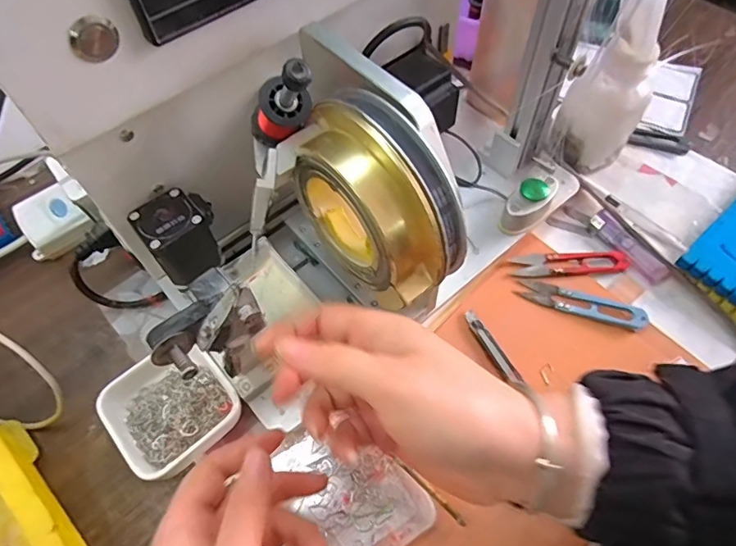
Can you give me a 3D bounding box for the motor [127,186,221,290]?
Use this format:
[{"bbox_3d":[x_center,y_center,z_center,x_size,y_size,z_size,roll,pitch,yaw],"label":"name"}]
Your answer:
[{"bbox_3d":[-0.134,-0.026,0.356,0.050,0.048,0.049,-39,66,-19],"label":"motor"}]

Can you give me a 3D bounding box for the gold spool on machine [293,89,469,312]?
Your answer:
[{"bbox_3d":[0.004,-0.038,0.271,0.045,0.092,0.103,-37,65,-18],"label":"gold spool on machine"}]

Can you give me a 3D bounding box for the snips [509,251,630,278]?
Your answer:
[{"bbox_3d":[0.175,-0.008,0.426,0.099,0.004,0.020,-3,60,0],"label":"snips"}]

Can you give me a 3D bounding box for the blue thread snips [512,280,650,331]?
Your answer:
[{"bbox_3d":[0.175,0.024,0.404,0.098,0.011,0.020,18,62,12],"label":"blue thread snips"}]

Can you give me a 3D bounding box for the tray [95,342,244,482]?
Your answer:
[{"bbox_3d":[-0.145,0.097,0.365,0.081,0.031,0.086,-41,66,-20],"label":"tray"}]

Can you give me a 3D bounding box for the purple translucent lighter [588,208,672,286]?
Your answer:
[{"bbox_3d":[0.228,-0.023,0.433,0.019,0.010,0.077,-29,63,-14],"label":"purple translucent lighter"}]

